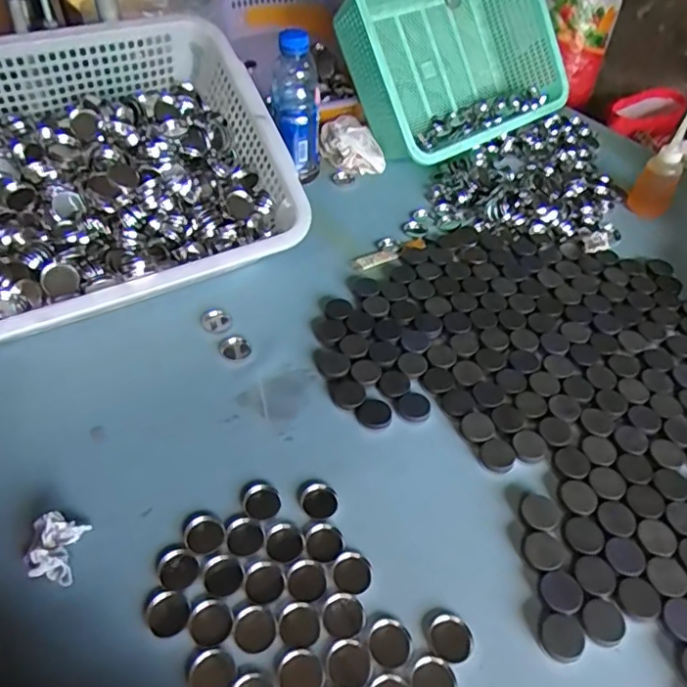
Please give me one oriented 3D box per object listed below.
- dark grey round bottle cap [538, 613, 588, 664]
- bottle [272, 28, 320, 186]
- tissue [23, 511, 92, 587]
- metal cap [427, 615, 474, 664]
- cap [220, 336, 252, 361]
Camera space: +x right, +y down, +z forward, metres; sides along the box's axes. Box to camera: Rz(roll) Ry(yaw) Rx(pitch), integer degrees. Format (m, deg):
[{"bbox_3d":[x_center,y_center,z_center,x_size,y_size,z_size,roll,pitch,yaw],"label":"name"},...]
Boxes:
[{"bbox_3d":[0.171,0.230,0.445,0.036,0.004,0.033,1,47,-1],"label":"dark grey round bottle cap"},{"bbox_3d":[-0.069,-0.339,0.824,0.064,0.200,0.071,-2,47,-5],"label":"bottle"},{"bbox_3d":[-0.240,0.170,0.472,0.041,0.028,0.053,1,47,-2],"label":"tissue"},{"bbox_3d":[0.083,0.229,0.443,0.030,0.008,0.034,-20,51,-19],"label":"metal cap"},{"bbox_3d":[-0.123,0.006,0.651,0.034,0.007,0.033,1,47,-1],"label":"cap"}]

